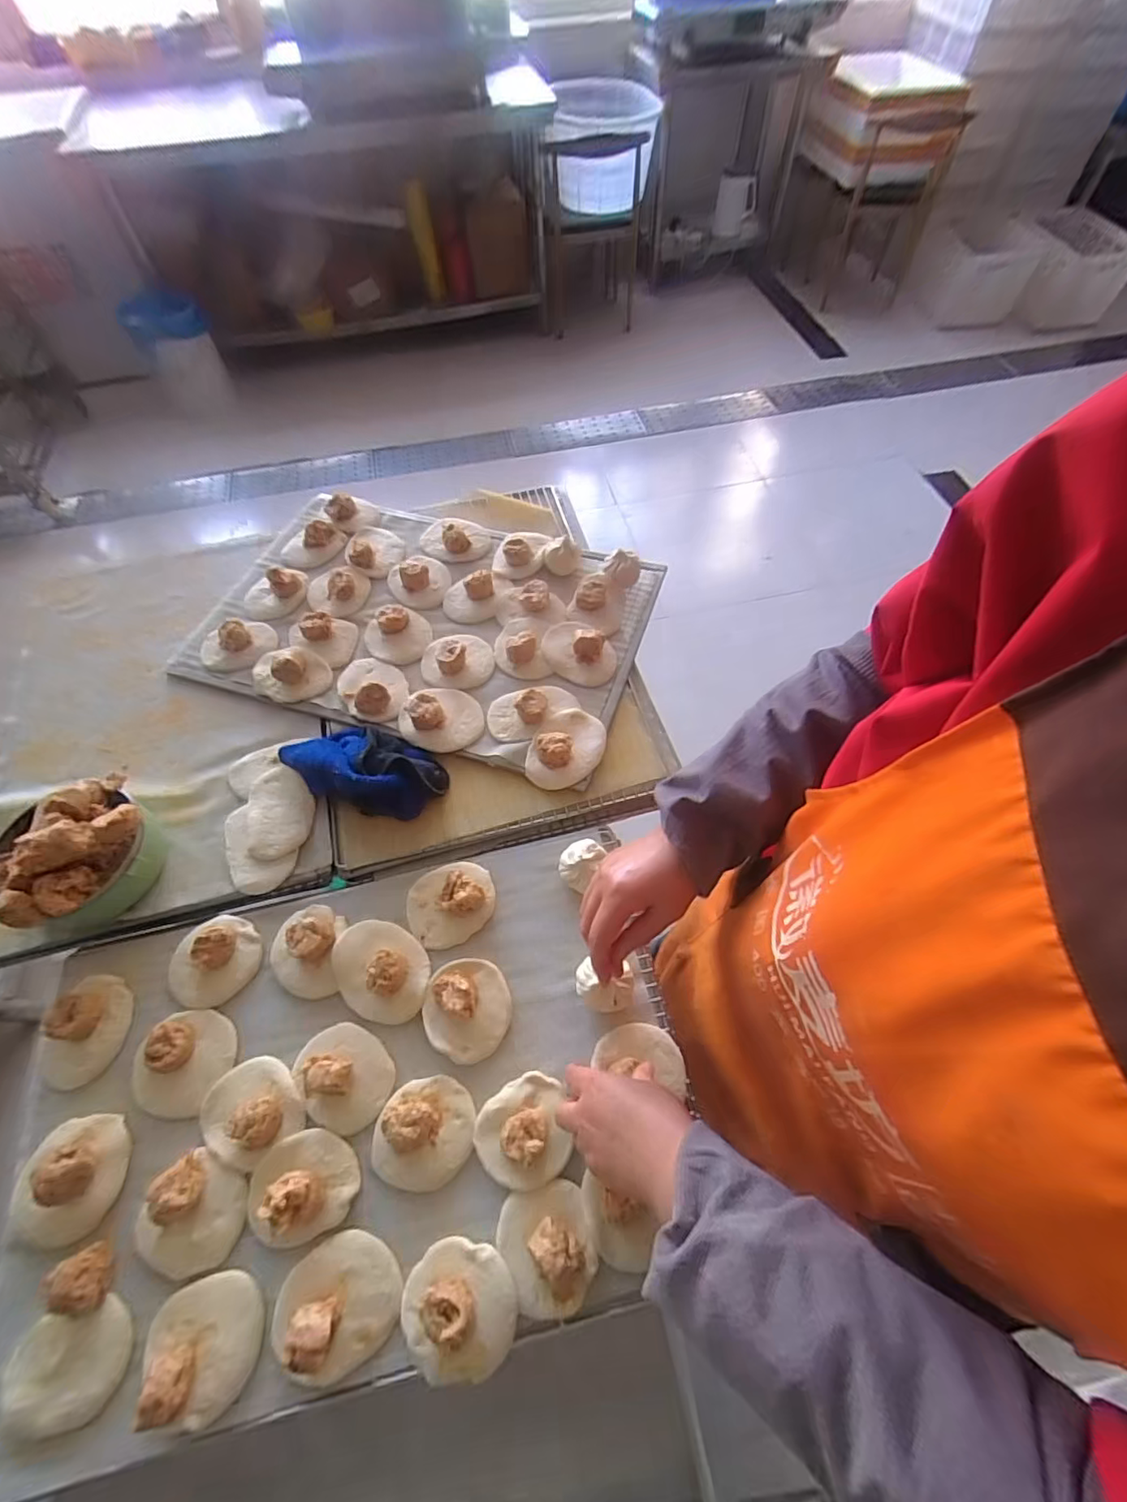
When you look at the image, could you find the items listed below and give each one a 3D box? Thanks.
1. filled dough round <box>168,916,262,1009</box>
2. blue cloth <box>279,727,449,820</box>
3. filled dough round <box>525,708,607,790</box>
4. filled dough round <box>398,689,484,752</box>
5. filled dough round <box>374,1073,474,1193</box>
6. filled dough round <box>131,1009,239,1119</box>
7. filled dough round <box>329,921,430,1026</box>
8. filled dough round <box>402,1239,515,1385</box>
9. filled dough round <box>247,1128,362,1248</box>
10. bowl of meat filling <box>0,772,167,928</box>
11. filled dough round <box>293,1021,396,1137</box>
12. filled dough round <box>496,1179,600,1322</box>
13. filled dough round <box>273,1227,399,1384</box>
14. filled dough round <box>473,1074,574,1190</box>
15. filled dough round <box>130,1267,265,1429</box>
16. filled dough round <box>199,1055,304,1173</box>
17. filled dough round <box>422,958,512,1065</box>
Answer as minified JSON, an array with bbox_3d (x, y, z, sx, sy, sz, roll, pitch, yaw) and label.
[{"bbox_3d":[-0.358,0.210,0.556,0.085,0.030,0.076,-33,65,-16],"label":"filled dough round"},{"bbox_3d":[-0.236,0.012,0.636,0.194,0.065,0.102,22,66,14],"label":"blue cloth"},{"bbox_3d":[0.005,-0.006,0.655,0.079,0.036,0.113,32,69,18],"label":"filled dough round"},{"bbox_3d":[-0.152,-0.047,0.676,0.094,0.038,0.091,-1,61,1],"label":"filled dough round"},{"bbox_3d":[-0.124,0.335,0.483,0.078,0.028,0.087,25,64,15],"label":"filled dough round"},{"bbox_3d":[-0.360,0.290,0.515,0.087,0.033,0.085,-1,61,1],"label":"filled dough round"},{"bbox_3d":[-0.187,0.216,0.549,0.104,0.025,0.084,26,65,15],"label":"filled dough round"},{"bbox_3d":[-0.083,0.434,0.424,0.087,0.026,0.081,-1,61,1],"label":"filled dough round"},{"bbox_3d":[-0.228,0.368,0.461,0.094,0.034,0.078,-22,63,-8],"label":"filled dough round"},{"bbox_3d":[-0.507,0.102,0.572,0.138,0.117,0.151,-1,62,3],"label":"bowl of meat filling"},{"bbox_3d":[-0.208,0.297,0.504,0.090,0.031,0.079,35,67,19],"label":"filled dough round"},{"bbox_3d":[-0.014,0.401,0.441,0.072,0.029,0.082,-16,62,-7],"label":"filled dough round"},{"bbox_3d":[-0.183,0.436,0.425,0.087,0.038,0.096,37,70,20],"label":"filled dough round"},{"bbox_3d":[-0.036,0.334,0.481,0.083,0.024,0.078,-1,61,1],"label":"filled dough round"},{"bbox_3d":[-0.278,0.453,0.418,0.074,0.035,0.081,-1,61,1],"label":"filled dough round"},{"bbox_3d":[-0.287,0.324,0.497,0.081,0.022,0.080,-2,57,3],"label":"filled dough round"},{"bbox_3d":[-0.095,0.244,0.530,0.083,0.032,0.087,-1,61,1],"label":"filled dough round"}]

